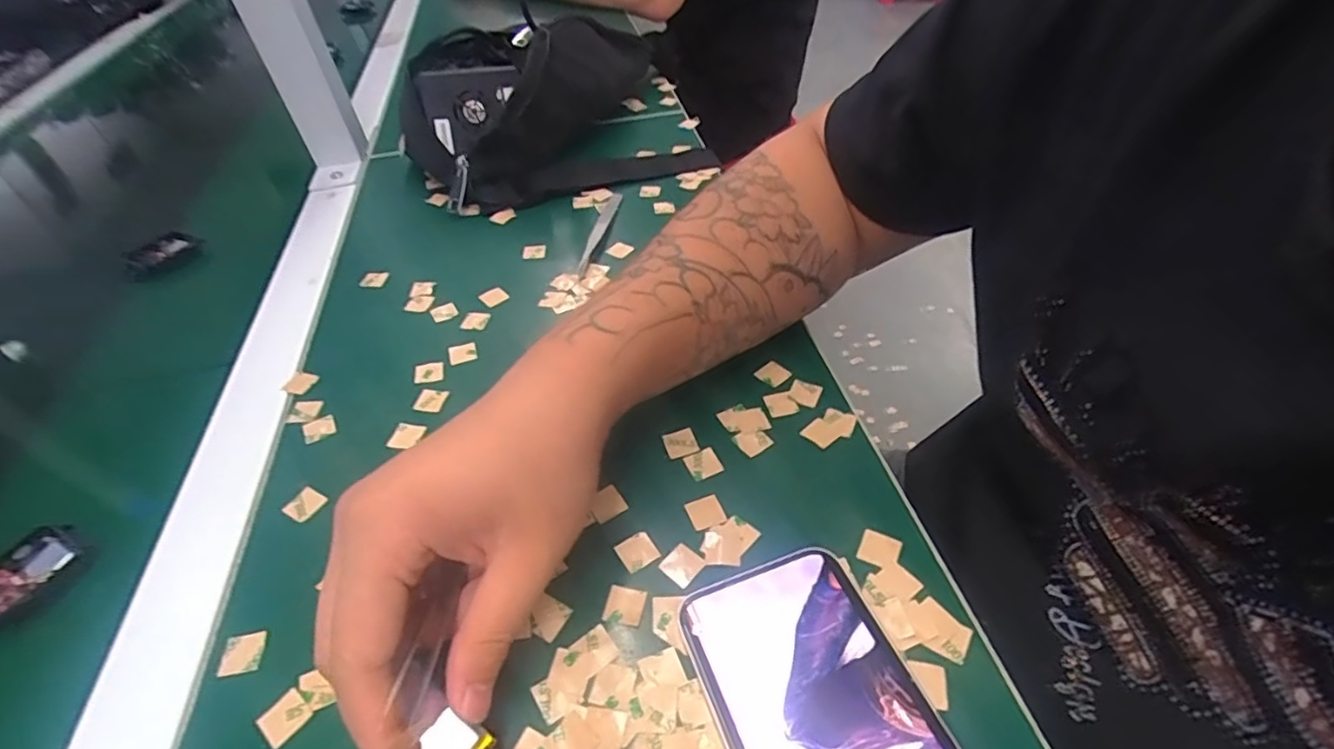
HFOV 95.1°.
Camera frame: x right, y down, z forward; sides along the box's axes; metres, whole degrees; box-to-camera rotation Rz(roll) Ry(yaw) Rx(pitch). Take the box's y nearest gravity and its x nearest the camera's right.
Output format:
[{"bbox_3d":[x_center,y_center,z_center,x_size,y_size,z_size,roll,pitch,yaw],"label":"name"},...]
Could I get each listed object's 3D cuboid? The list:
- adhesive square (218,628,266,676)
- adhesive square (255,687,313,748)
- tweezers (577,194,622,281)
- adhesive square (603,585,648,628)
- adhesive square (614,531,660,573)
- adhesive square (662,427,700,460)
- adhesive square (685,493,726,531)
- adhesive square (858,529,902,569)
[{"bbox_3d":[-0.169,0.110,0.242,0.017,0.004,0.015,-13,45,-8],"label":"adhesive square"},{"bbox_3d":[-0.141,0.125,0.224,0.016,0.004,0.015,28,54,29],"label":"adhesive square"},{"bbox_3d":[-0.049,-0.105,0.443,0.012,0.007,0.110,4,45,9],"label":"tweezers"},{"bbox_3d":[-0.017,0.094,0.248,0.015,0.004,0.015,8,48,12],"label":"adhesive square"},{"bbox_3d":[-0.013,0.077,0.264,0.015,0.004,0.015,-26,51,-20],"label":"adhesive square"},{"bbox_3d":[0.007,0.033,0.304,0.016,0.004,0.016,-18,46,-12],"label":"adhesive square"},{"bbox_3d":[0.018,0.062,0.277,0.015,0.004,0.015,-18,48,-13],"label":"adhesive square"},{"bbox_3d":[0.090,0.074,0.259,0.015,0.004,0.015,18,53,22],"label":"adhesive square"}]

